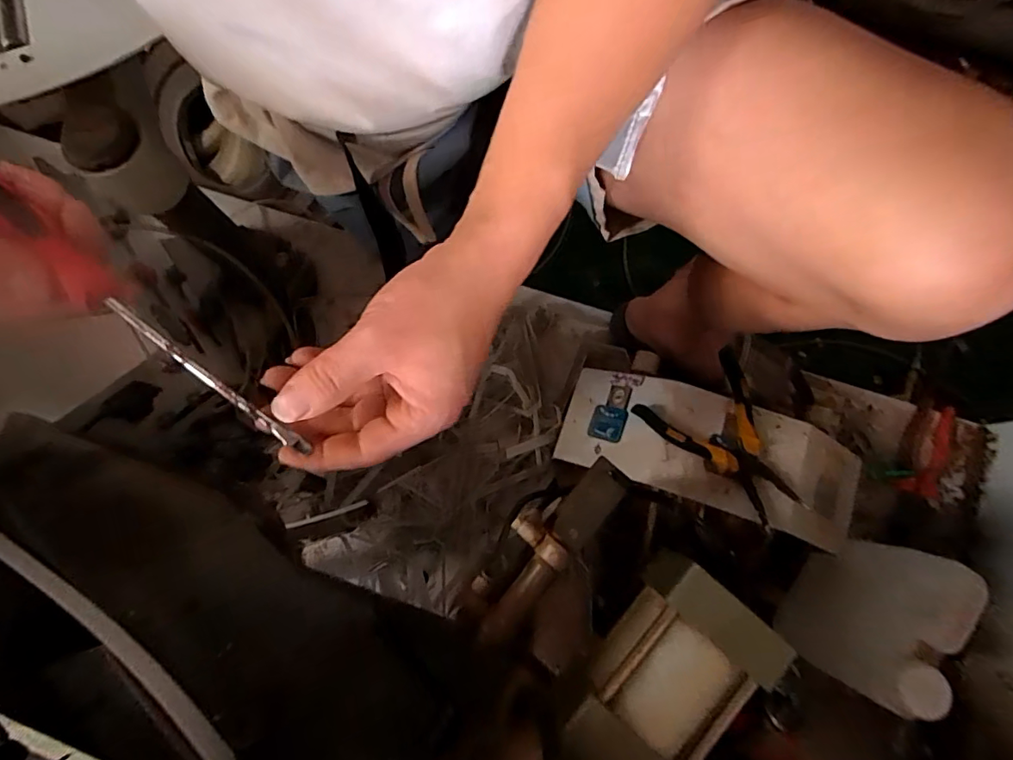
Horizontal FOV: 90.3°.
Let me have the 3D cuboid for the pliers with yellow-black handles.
[{"bbox_3d":[0.237,0.066,0.532,0.119,0.019,0.170,-33,78,-6],"label":"pliers with yellow-black handles"}]

